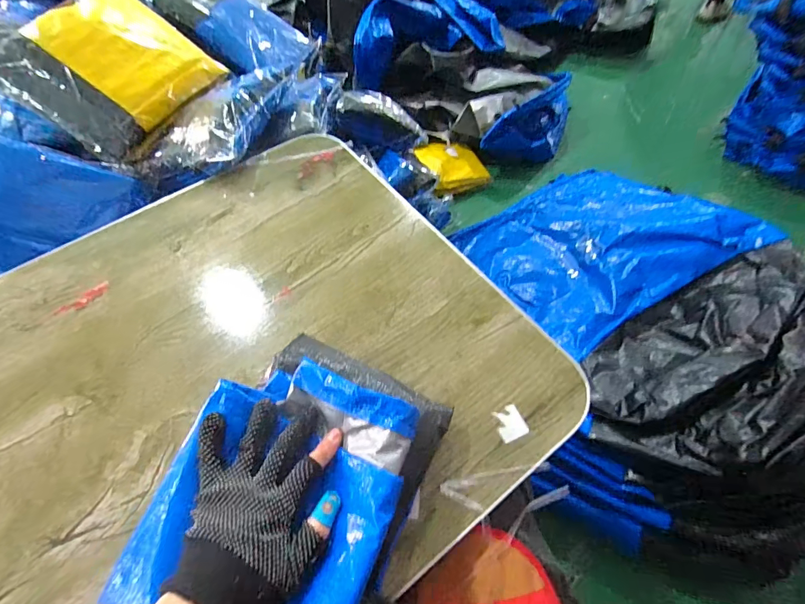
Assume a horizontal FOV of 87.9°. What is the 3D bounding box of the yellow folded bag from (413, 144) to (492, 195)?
[{"bbox_3d":[0.145,-0.409,1.251,0.192,0.064,0.163,-23,63,-14],"label":"yellow folded bag"}]

